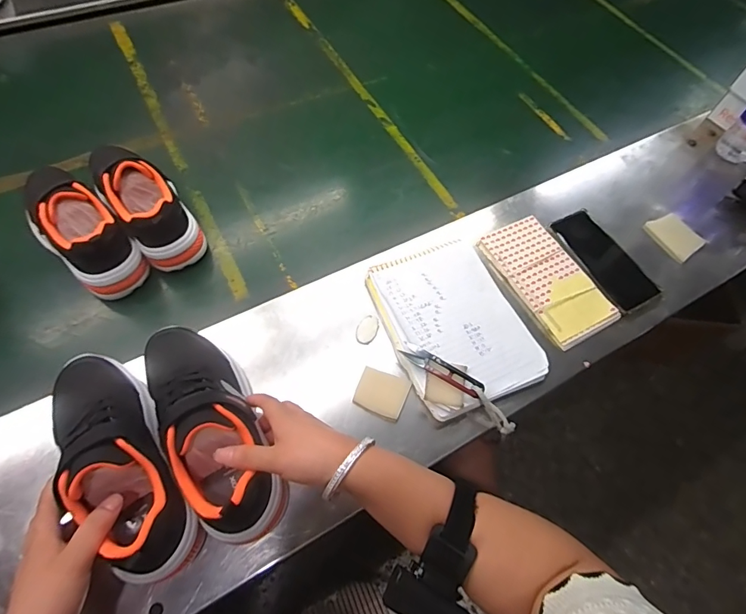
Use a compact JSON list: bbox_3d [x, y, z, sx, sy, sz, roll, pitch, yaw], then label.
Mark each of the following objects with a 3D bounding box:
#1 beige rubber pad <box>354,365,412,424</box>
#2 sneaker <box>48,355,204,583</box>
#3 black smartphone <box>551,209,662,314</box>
[{"bbox_3d":[0.009,0.098,0.485,0.056,0.004,0.048,22,73,5],"label":"beige rubber pad"},{"bbox_3d":[-0.232,0.129,0.387,0.073,0.086,0.222,-31,61,-19],"label":"sneaker"},{"bbox_3d":[0.328,-0.069,0.602,0.086,0.017,0.159,-21,66,-22],"label":"black smartphone"}]

